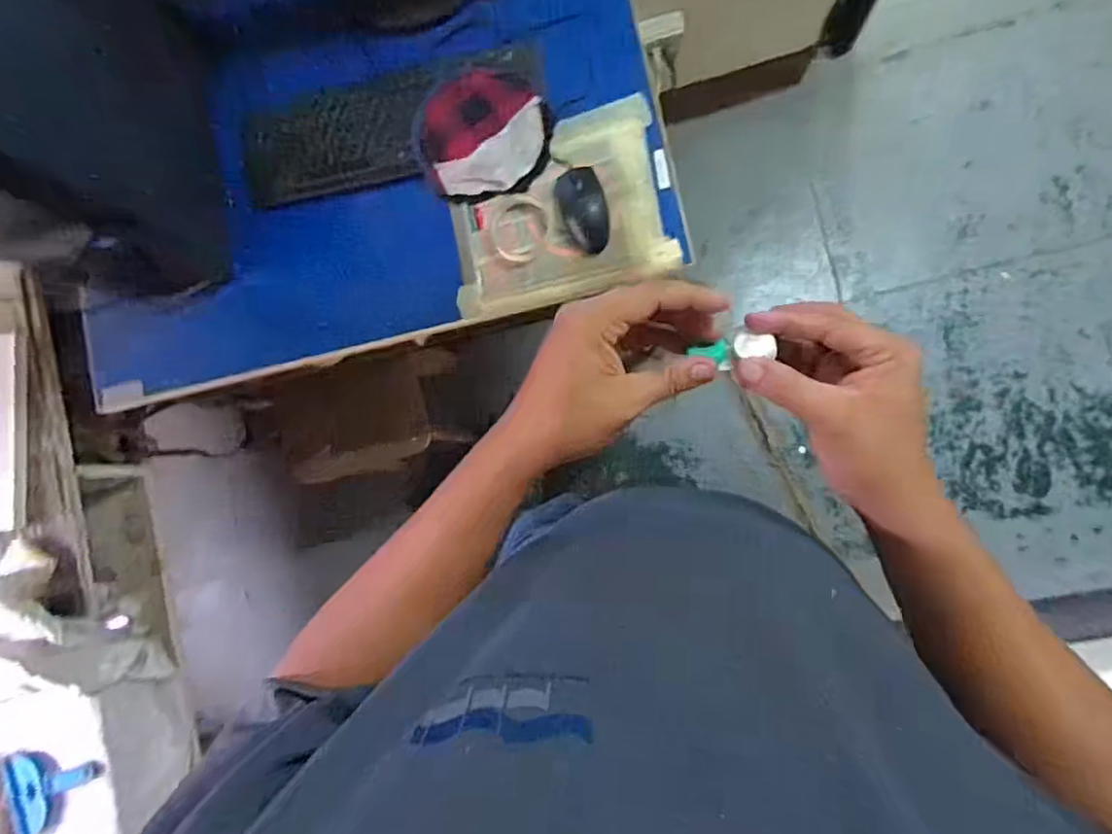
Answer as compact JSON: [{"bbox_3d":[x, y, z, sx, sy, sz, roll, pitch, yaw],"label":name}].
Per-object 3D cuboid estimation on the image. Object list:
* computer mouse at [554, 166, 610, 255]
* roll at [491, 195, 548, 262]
[{"bbox_3d":[0.038,-0.271,0.792,0.061,0.028,0.113,-21,84,6],"label":"computer mouse"},{"bbox_3d":[-0.049,-0.252,0.814,0.077,0.017,0.083,0,90,7],"label":"roll"}]

